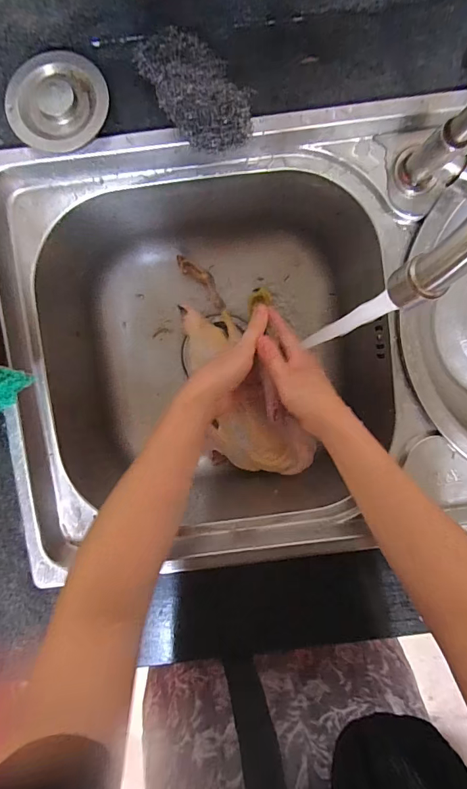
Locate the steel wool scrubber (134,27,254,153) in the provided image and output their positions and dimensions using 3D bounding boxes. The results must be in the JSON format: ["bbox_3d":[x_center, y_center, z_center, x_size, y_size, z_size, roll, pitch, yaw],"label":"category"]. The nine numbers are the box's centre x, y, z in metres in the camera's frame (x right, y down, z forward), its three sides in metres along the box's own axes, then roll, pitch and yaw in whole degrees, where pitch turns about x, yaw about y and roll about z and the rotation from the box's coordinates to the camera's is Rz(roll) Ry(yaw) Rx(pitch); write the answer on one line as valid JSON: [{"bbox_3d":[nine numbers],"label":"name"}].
[{"bbox_3d":[-0.032,-0.251,0.330,0.064,0.045,0.111,-38,95,3],"label":"steel wool scrubber"}]

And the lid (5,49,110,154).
[{"bbox_3d":[-0.150,-0.248,0.345,0.081,0.022,0.081,0,96,0],"label":"lid"}]

